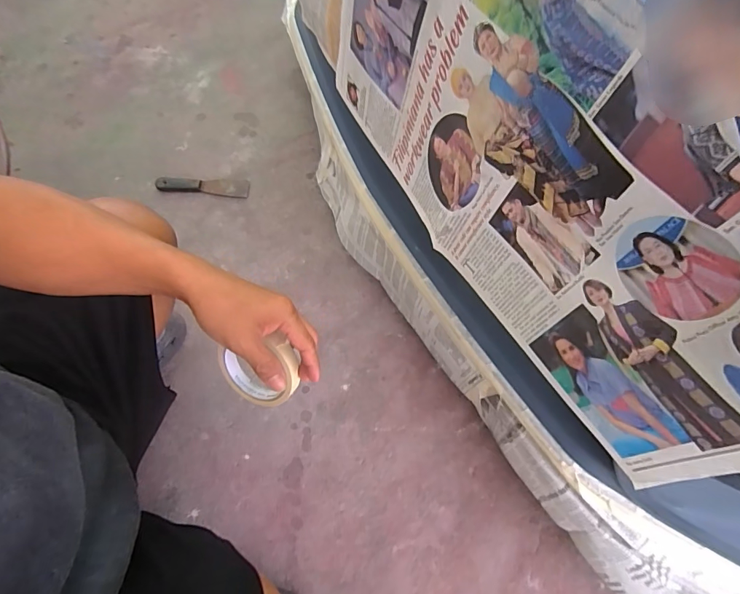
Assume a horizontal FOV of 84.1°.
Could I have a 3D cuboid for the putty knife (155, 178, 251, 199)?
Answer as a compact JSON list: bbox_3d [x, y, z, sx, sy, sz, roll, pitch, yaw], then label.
[{"bbox_3d":[-0.366,-0.246,0.903,0.201,0.011,0.047,5,66,0],"label":"putty knife"}]

